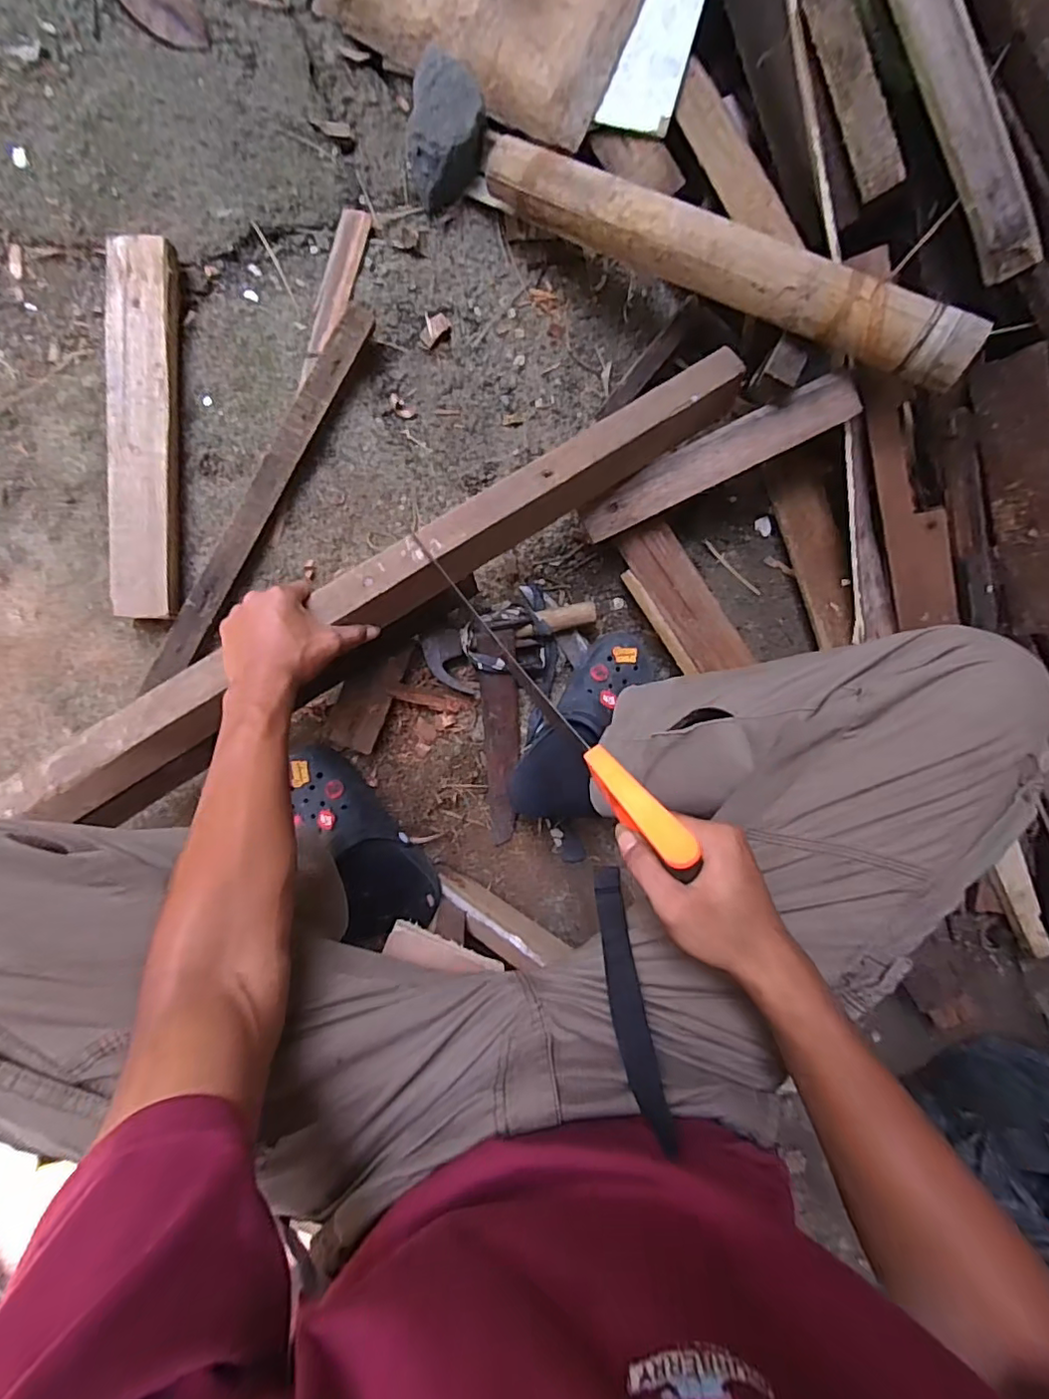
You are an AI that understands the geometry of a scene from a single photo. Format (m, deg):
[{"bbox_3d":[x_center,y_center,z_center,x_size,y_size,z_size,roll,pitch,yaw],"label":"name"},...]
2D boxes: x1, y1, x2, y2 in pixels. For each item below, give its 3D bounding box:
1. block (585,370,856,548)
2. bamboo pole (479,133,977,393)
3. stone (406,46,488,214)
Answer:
[{"bbox_3d":[0.209,-0.265,0.647,0.305,0.017,0.055,-24,98,13],"label":"block"},{"bbox_3d":[0.190,-0.448,0.591,0.531,0.047,0.057,30,90,9],"label":"bamboo pole"},{"bbox_3d":[-0.086,-0.626,0.650,0.079,0.071,0.128,6,94,-9],"label":"stone"}]

